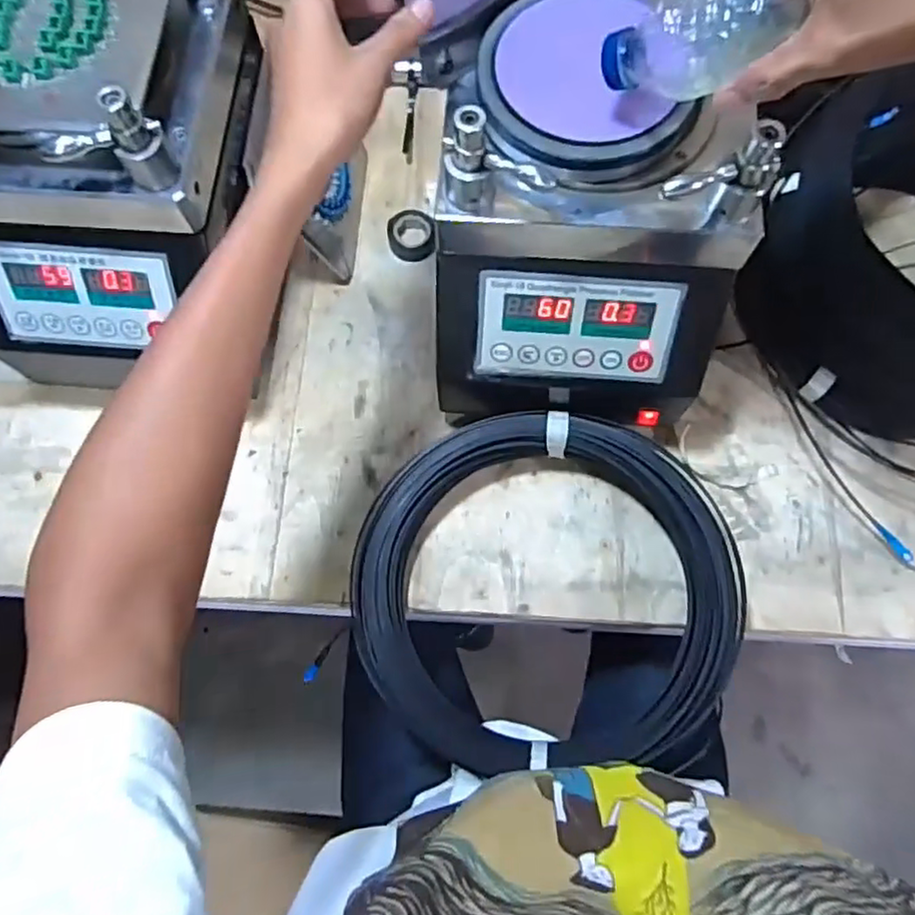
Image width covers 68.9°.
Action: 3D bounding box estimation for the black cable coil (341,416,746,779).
[{"bbox_3d":[0.077,0.111,0.577,0.324,0.066,0.292,-3,73,0],"label":"black cable coil"}]

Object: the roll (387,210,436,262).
[{"bbox_3d":[-0.048,-0.235,0.708,0.051,0.022,0.047,0,73,1],"label":"roll"}]

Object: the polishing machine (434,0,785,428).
[{"bbox_3d":[0.095,-0.178,0.526,0.210,0.253,0.218,2,73,1],"label":"polishing machine"}]

